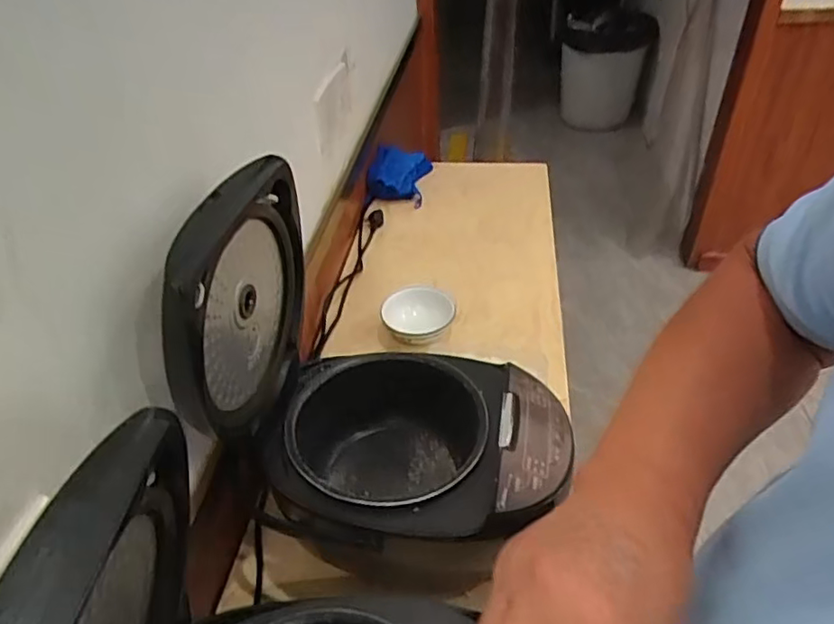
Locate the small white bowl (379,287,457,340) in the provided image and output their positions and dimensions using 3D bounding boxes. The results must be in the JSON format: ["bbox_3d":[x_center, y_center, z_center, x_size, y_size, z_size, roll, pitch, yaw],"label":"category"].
[{"bbox_3d":[0.003,0.012,0.963,0.112,0.056,0.107,-1,40,1],"label":"small white bowl"}]

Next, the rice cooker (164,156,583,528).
[{"bbox_3d":[-0.014,0.069,0.588,0.319,0.371,0.240,9,41,14],"label":"rice cooker"}]

